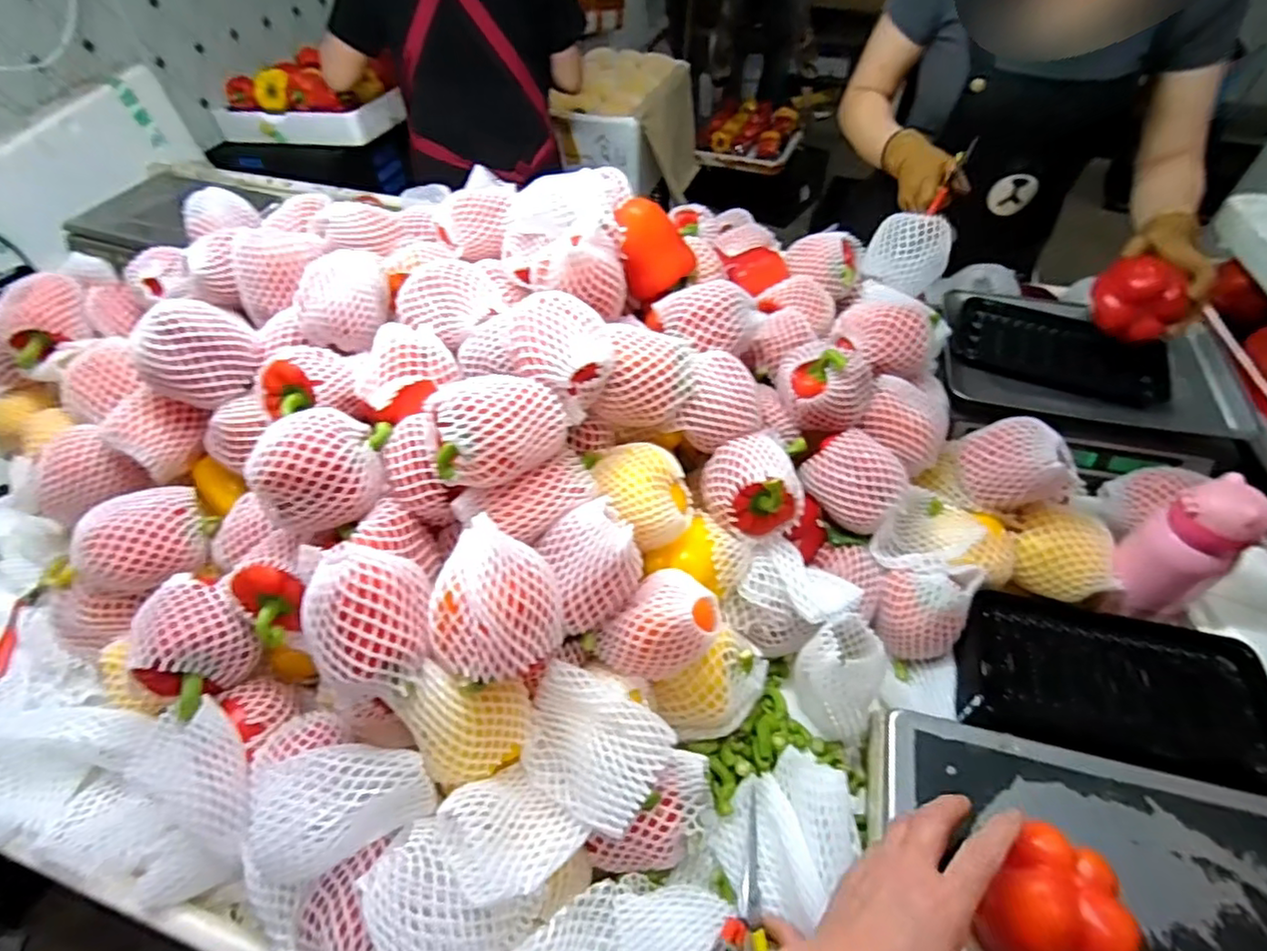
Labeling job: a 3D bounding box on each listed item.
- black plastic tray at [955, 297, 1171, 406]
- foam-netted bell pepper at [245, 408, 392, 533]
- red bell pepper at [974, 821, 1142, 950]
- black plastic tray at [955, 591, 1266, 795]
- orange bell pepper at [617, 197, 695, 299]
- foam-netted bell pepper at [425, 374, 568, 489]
[{"bbox_3d":[0.549,-0.169,0.792,0.240,0.030,0.127,16,52,15],"label":"black plastic tray"},{"bbox_3d":[-0.271,-0.010,0.537,0.106,0.073,0.085,-13,51,-9],"label":"foam-netted bell pepper"},{"bbox_3d":[0.270,0.281,0.399,0.071,0.068,0.076,-1,50,1],"label":"red bell pepper"},{"bbox_3d":[0.439,0.189,0.567,0.249,0.032,0.149,11,51,11],"label":"black plastic tray"},{"bbox_3d":[0.027,-0.255,0.691,0.086,0.087,0.060,2,50,4],"label":"orange bell pepper"},{"bbox_3d":[-0.111,-0.042,0.508,0.109,0.067,0.083,-11,50,-8],"label":"foam-netted bell pepper"}]

